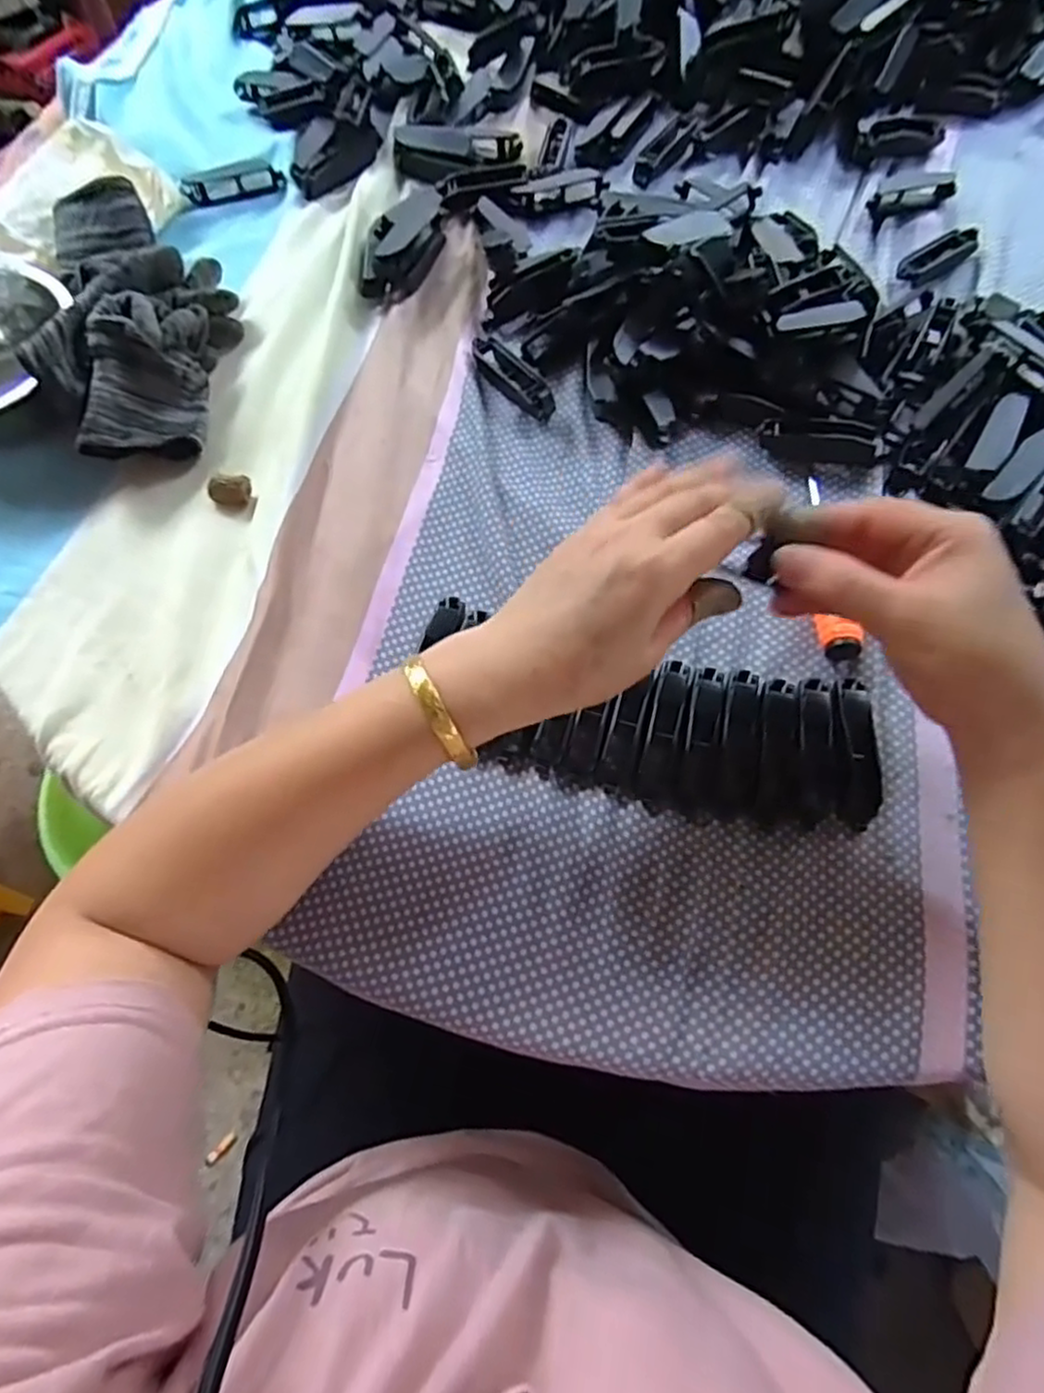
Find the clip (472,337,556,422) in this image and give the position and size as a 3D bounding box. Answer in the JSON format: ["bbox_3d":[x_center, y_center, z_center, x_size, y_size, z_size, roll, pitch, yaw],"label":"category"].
[{"bbox_3d":[-0.005,-0.205,0.448,0.018,0.013,0.073,-39,71,-12],"label":"clip"}]

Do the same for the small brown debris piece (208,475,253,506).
[{"bbox_3d":[-0.179,-0.127,0.428,0.025,0.013,0.015,8,69,6],"label":"small brown debris piece"}]

